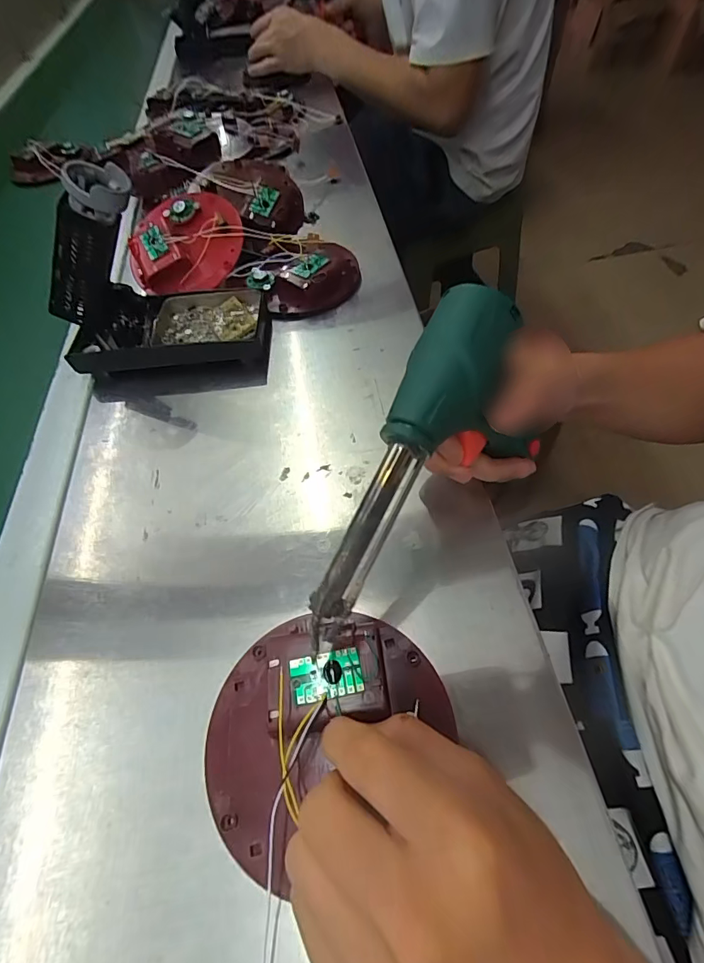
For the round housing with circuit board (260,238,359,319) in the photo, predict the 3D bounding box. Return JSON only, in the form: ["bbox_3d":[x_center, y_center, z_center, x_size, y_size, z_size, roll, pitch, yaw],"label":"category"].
[{"bbox_3d":[-0.039,-0.203,0.428,0.092,0.030,0.092,-2,56,3],"label":"round housing with circuit board"}]

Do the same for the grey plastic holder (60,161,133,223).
[{"bbox_3d":[-0.170,-0.196,0.296,0.040,0.029,0.040,-25,58,-12],"label":"grey plastic holder"}]

